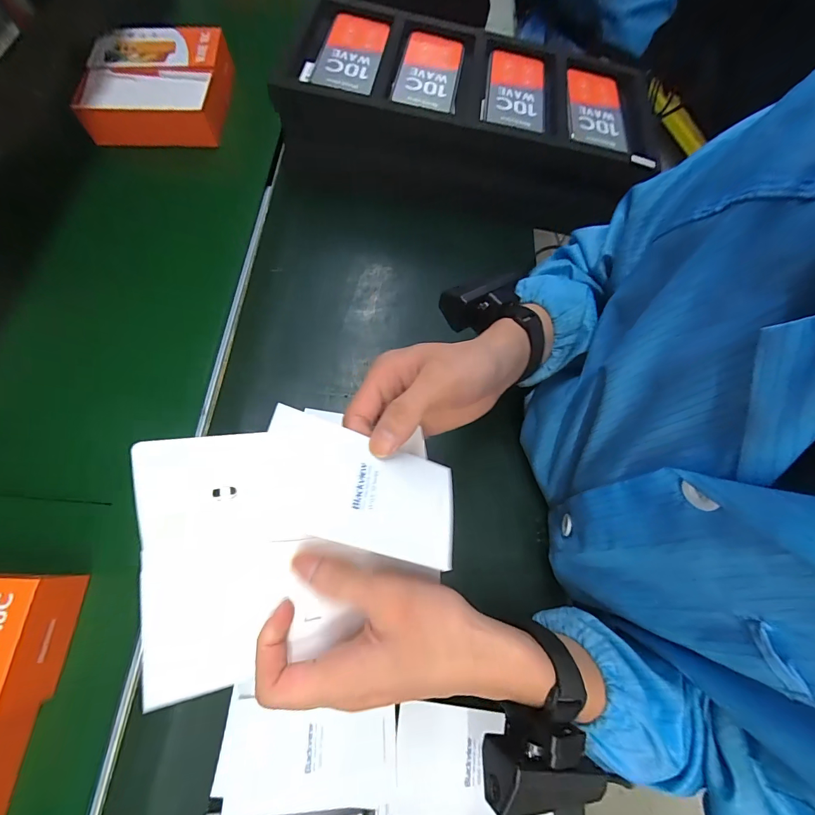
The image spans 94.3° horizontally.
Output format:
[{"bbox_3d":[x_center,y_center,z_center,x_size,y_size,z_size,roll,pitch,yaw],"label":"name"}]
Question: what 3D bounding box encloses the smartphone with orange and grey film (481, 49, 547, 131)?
[{"bbox_3d":[0.144,-0.421,0.501,0.078,0.005,0.157,10,69,-4],"label":"smartphone with orange and grey film"}]

